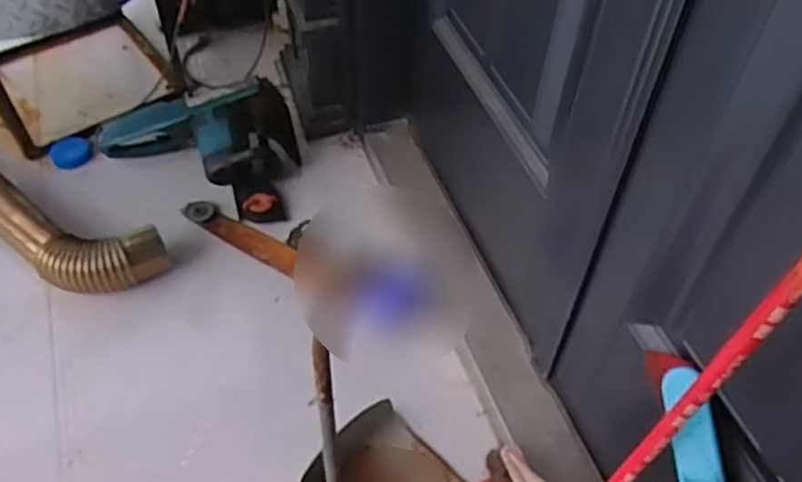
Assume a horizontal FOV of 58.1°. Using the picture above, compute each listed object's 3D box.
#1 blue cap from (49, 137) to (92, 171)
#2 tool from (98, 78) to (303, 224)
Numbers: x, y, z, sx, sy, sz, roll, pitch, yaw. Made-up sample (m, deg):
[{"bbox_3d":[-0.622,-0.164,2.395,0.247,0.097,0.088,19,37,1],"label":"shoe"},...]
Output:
[{"bbox_3d":[-0.798,-0.212,1.746,0.095,0.032,0.080,30,56,20],"label":"blue cap"},{"bbox_3d":[-0.480,-0.208,1.631,0.467,0.173,0.285,0,51,-2],"label":"tool"}]

